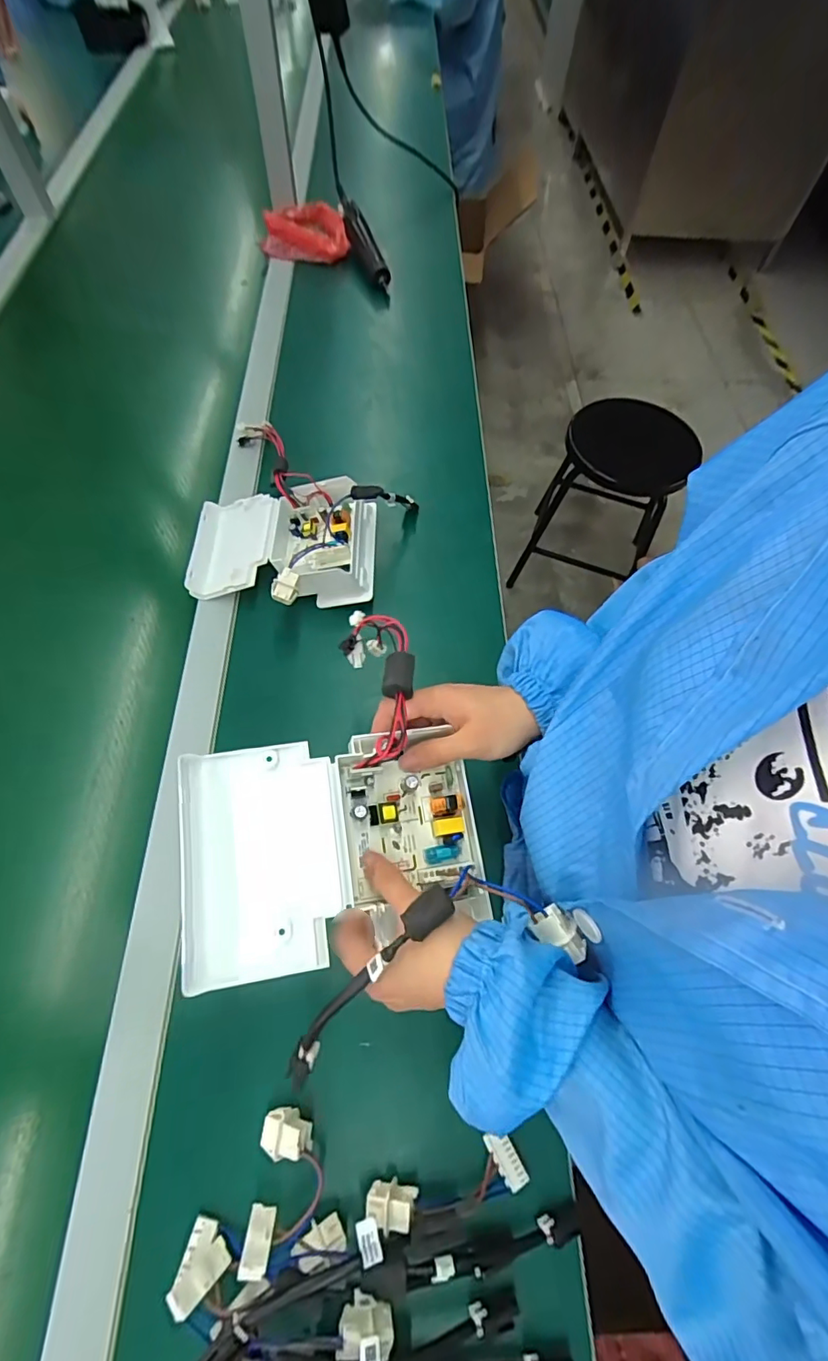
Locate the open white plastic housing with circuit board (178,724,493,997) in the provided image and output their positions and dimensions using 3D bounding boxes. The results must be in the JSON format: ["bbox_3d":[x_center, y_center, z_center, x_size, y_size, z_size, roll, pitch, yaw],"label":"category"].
[{"bbox_3d":[-0.049,0.102,0.327,0.177,0.057,0.126,-12,62,-6],"label":"open white plastic housing with circuit board"}]

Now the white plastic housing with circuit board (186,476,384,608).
[{"bbox_3d":[-0.141,-0.146,0.552,0.202,0.068,0.165,-2,62,-4],"label":"white plastic housing with circuit board"}]

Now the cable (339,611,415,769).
[{"bbox_3d":[-0.026,-0.006,0.384,0.052,0.052,0.139,-12,47,-6],"label":"cable"}]

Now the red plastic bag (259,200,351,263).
[{"bbox_3d":[-0.189,-0.758,0.874,0.139,0.048,0.102,-14,64,-10],"label":"red plastic bag"}]

